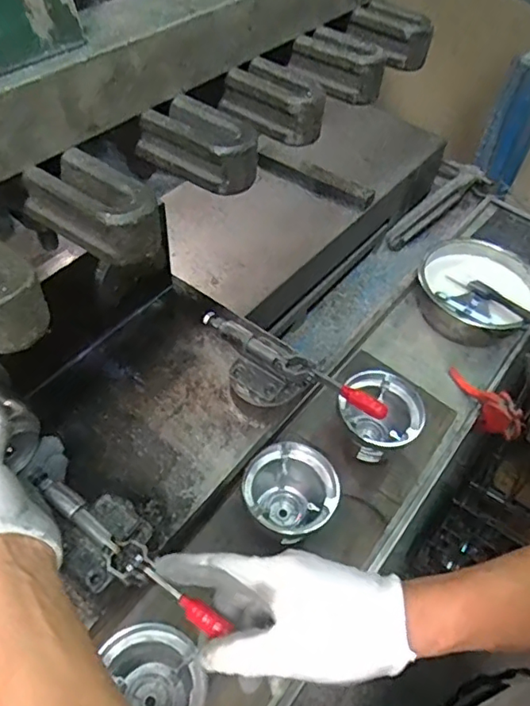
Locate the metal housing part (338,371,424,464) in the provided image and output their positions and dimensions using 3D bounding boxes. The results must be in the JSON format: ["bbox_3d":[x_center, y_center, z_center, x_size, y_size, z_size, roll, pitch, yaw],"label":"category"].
[{"bbox_3d":[0.132,0.077,0.641,0.079,0.070,0.099,3,50,-2],"label":"metal housing part"}]

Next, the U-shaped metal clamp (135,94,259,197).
[{"bbox_3d":[-0.033,-0.107,0.287,0.061,0.027,0.028,30,54,19],"label":"U-shaped metal clamp"}]

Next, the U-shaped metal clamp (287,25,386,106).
[{"bbox_3d":[0.045,-0.179,0.350,0.029,0.031,0.057,-28,57,-25],"label":"U-shaped metal clamp"}]

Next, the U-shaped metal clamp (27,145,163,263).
[{"bbox_3d":[-0.075,-0.065,0.249,0.060,0.025,0.032,28,53,18],"label":"U-shaped metal clamp"}]

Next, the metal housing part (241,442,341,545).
[{"bbox_3d":[0.023,0.150,0.584,0.092,0.077,0.084,2,50,-3],"label":"metal housing part"}]

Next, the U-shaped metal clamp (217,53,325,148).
[{"bbox_3d":[0.007,-0.144,0.321,0.063,0.028,0.026,30,54,19],"label":"U-shaped metal clamp"}]

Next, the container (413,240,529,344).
[{"bbox_3d":[0.304,-0.081,0.801,0.156,0.072,0.154,2,50,-3],"label":"container"}]

